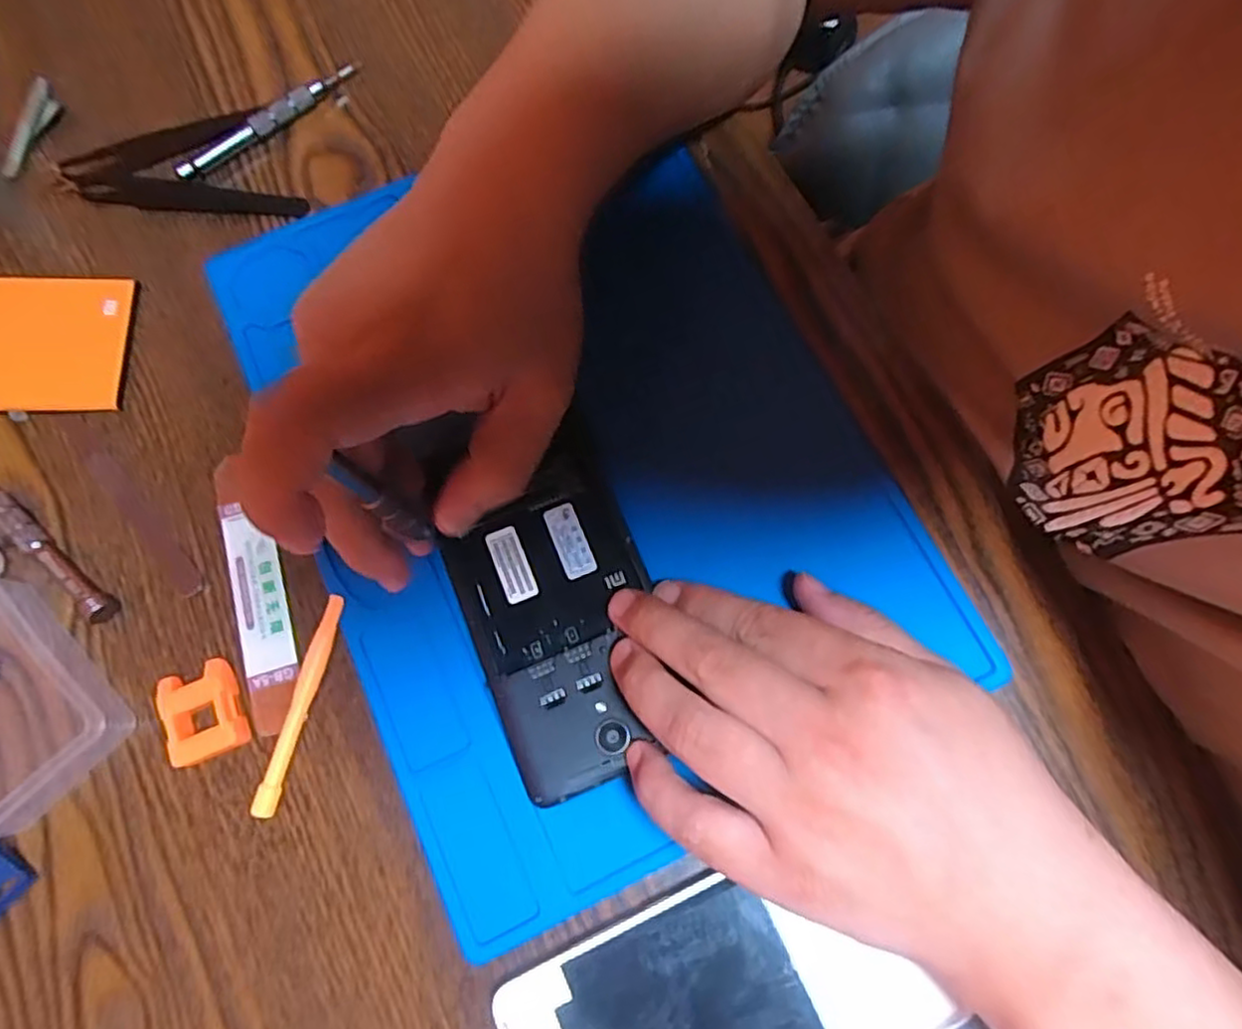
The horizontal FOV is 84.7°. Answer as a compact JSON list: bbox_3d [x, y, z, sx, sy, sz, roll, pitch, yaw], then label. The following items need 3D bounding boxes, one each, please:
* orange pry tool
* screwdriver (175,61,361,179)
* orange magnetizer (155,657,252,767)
[{"bbox_3d":[-0.124,0.072,0.264,0.008,0.007,0.083,12,75,4],"label":"orange pry tool"},{"bbox_3d":[-0.173,-0.196,0.337,0.102,0.013,0.010,-41,78,-10],"label":"screwdriver"},{"bbox_3d":[-0.159,0.076,0.261,0.027,0.012,0.034,-23,76,-6],"label":"orange magnetizer"}]

